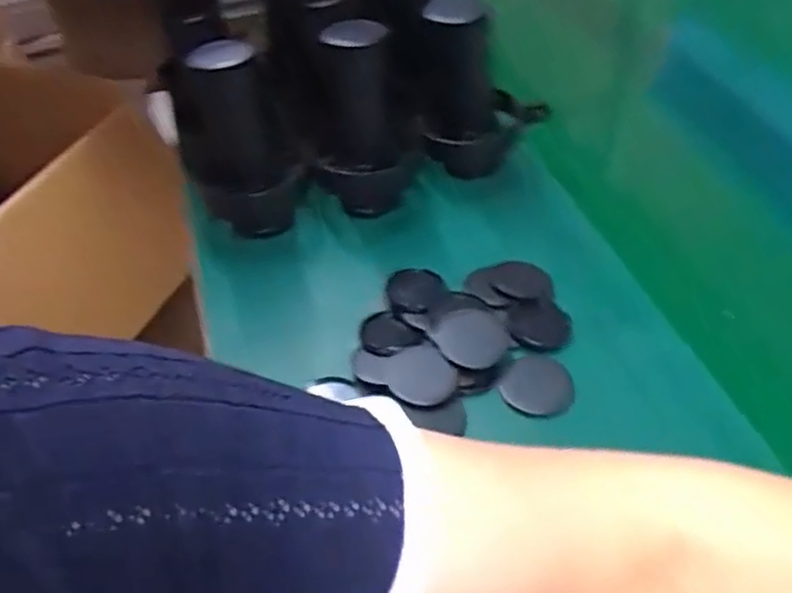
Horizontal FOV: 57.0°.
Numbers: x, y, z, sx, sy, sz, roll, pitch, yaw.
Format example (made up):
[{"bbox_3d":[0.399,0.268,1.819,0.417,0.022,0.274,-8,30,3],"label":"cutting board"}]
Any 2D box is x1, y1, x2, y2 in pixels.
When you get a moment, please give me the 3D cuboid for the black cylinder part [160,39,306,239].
[{"bbox_3d":[-0.128,-0.129,0.617,0.094,0.155,0.076,-16,46,-10],"label":"black cylinder part"}]

